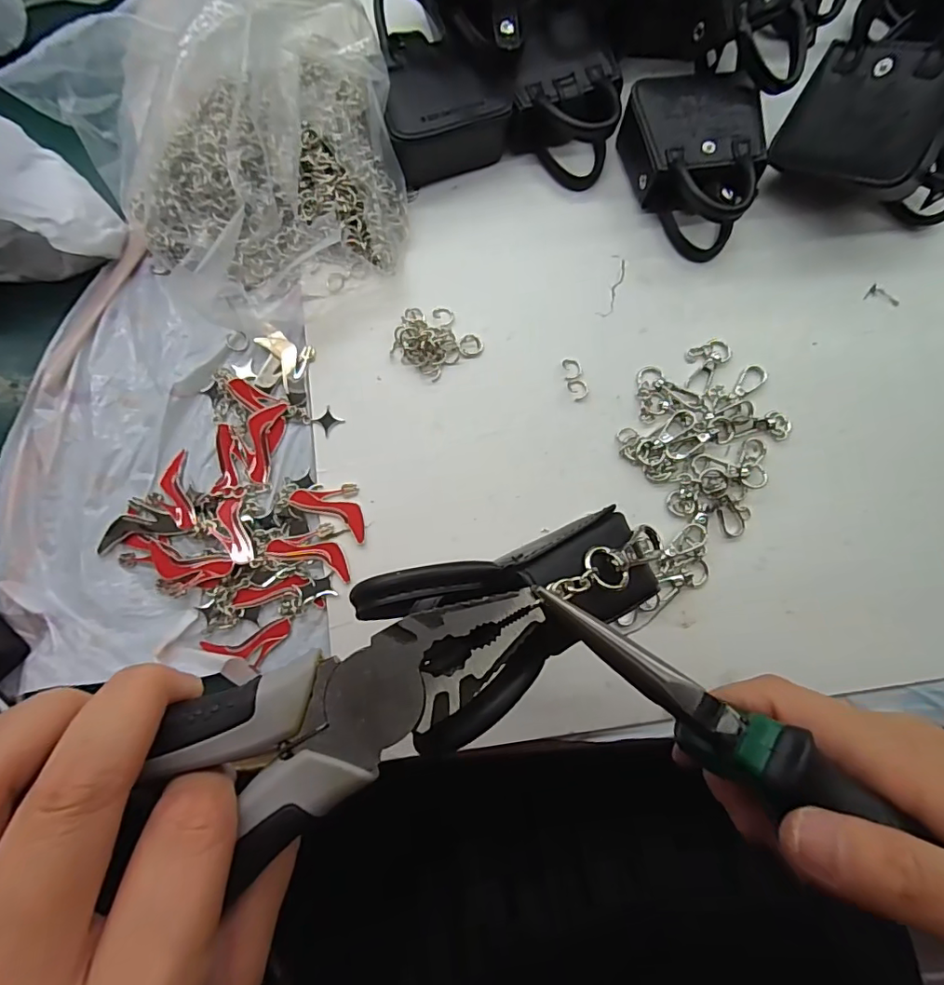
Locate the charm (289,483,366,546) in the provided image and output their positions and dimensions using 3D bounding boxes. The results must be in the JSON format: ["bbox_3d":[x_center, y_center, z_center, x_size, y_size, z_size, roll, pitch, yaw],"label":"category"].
[{"bbox_3d":[-0.074,0.006,0.286,0.046,0.005,0.026,29,81,3],"label":"charm"}]

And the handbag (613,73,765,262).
[{"bbox_3d":[0.132,-0.197,0.308,0.073,0.038,0.104,-8,81,-3],"label":"handbag"}]

